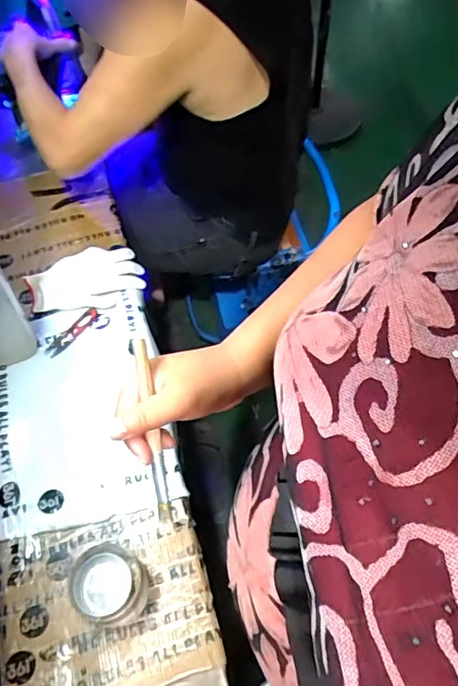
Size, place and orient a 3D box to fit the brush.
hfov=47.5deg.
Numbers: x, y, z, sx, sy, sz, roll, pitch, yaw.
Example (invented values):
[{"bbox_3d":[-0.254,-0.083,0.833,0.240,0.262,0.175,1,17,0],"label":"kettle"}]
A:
[{"bbox_3d":[-0.061,0.070,0.413,0.010,0.010,0.147,-8,96,-2],"label":"brush"}]

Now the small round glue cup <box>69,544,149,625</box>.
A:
[{"bbox_3d":[-0.140,0.282,0.609,0.074,0.056,0.077,-2,55,3],"label":"small round glue cup"}]

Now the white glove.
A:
[{"bbox_3d":[-0.247,-0.114,0.896,0.189,0.014,0.130,-7,55,-1],"label":"white glove"}]

